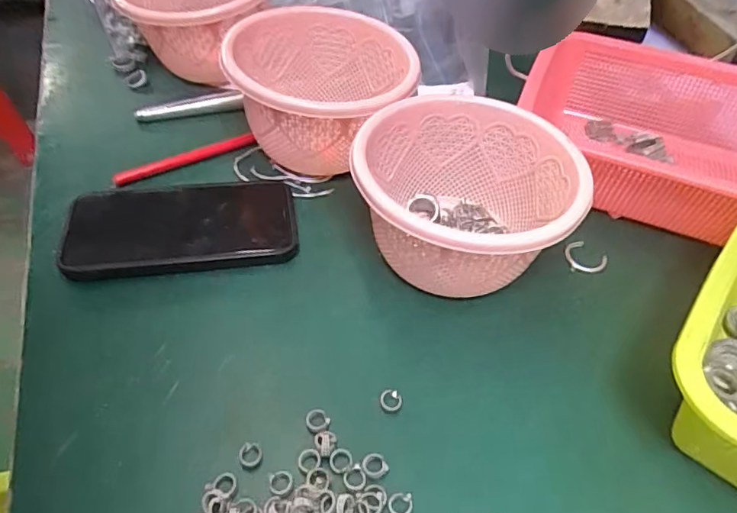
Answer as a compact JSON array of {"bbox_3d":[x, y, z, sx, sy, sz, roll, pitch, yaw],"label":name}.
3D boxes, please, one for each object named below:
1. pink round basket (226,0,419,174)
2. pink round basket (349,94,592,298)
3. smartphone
[{"bbox_3d":[-0.037,-0.129,0.427,0.139,0.089,0.142,2,49,-2],"label":"pink round basket"},{"bbox_3d":[0.064,-0.033,0.361,0.136,0.093,0.138,2,49,-2],"label":"pink round basket"},{"bbox_3d":[-0.134,-0.024,0.385,0.156,0.013,0.080,-4,52,-15],"label":"smartphone"}]

